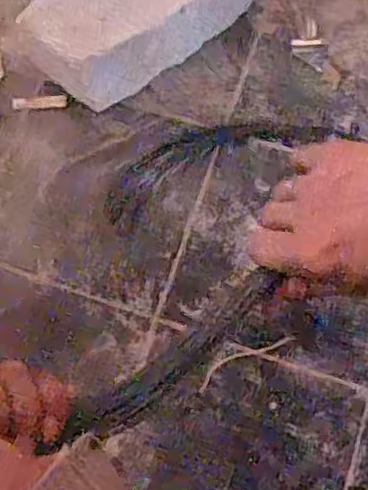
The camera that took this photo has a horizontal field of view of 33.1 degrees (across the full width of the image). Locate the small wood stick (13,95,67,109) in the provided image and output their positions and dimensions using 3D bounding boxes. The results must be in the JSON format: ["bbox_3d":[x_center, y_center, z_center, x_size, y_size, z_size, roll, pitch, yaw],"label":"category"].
[{"bbox_3d":[-0.149,-0.148,0.641,0.055,0.004,0.013,-4,73,1],"label":"small wood stick"}]

